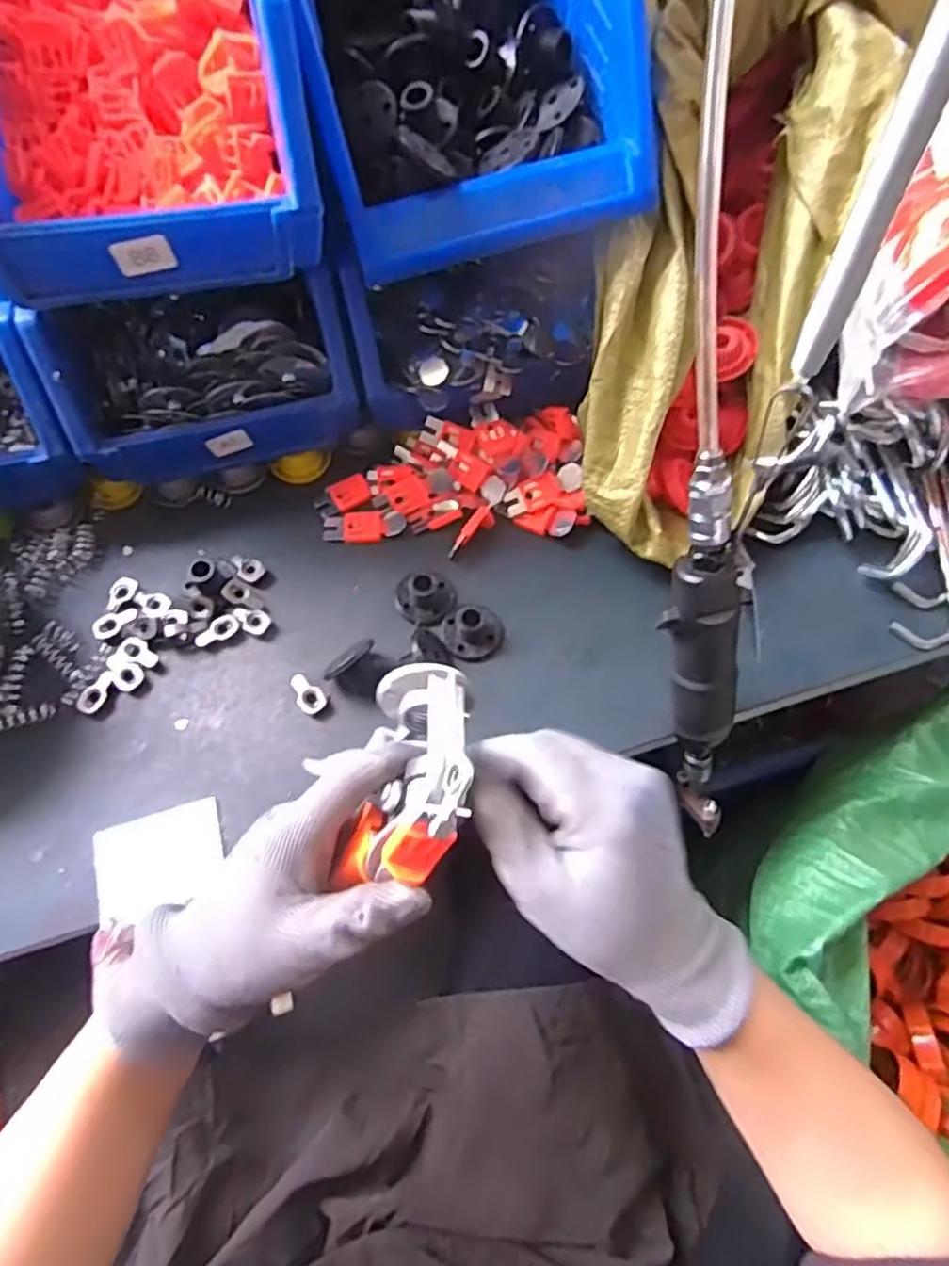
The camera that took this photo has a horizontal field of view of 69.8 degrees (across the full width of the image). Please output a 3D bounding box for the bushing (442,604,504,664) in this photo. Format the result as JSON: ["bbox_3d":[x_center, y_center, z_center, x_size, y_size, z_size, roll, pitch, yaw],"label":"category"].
[{"bbox_3d":[-0.001,-0.004,0.496,0.044,0.028,0.043,0,65,-1],"label":"bushing"}]

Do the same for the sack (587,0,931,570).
[{"bbox_3d":[0.171,-0.282,0.476,0.172,0.160,0.450,19,103,8],"label":"sack"}]

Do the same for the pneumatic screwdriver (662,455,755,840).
[{"bbox_3d":[0.140,0.022,0.425,0.048,0.277,0.033,-19,37,-9],"label":"pneumatic screwdriver"}]

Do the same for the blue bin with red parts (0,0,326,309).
[{"bbox_3d":[-0.231,-0.401,0.424,0.201,0.122,0.403,-14,66,-7],"label":"blue bin with red parts"}]

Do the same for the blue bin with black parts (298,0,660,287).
[{"bbox_3d":[-0.025,-0.420,0.448,0.195,0.127,0.330,-15,66,-8],"label":"blue bin with black parts"}]

